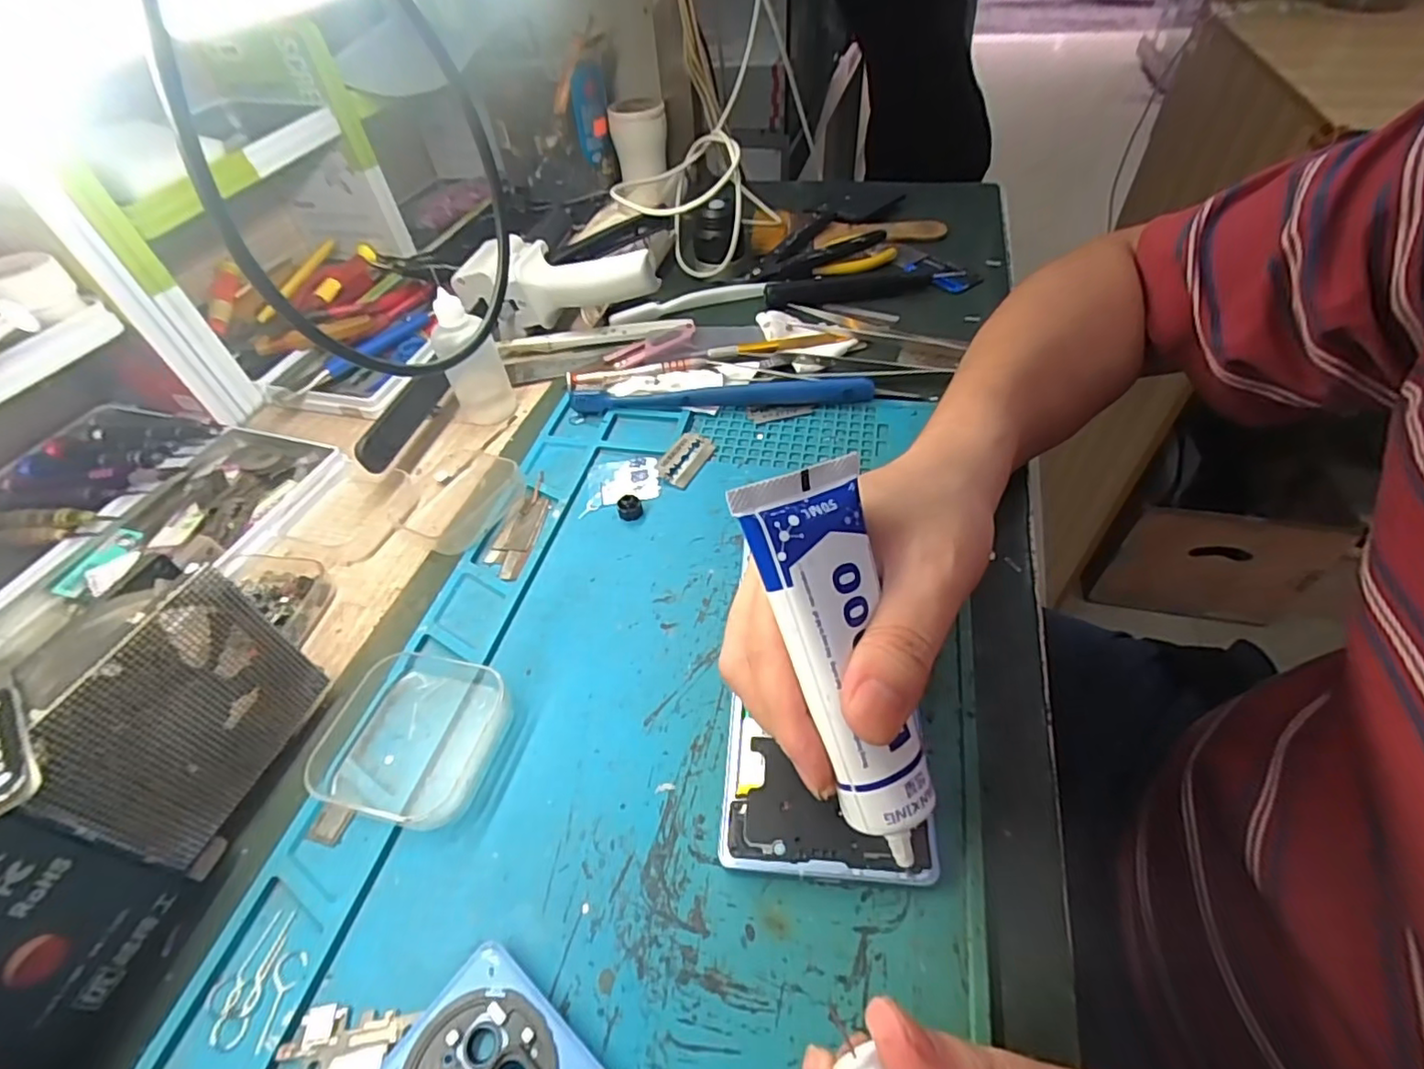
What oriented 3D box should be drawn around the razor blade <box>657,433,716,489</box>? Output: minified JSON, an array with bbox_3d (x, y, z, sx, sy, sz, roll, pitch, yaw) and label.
[{"bbox_3d":[-0.016,-0.045,0.352,0.025,0.005,0.041,17,52,18],"label":"razor blade"}]

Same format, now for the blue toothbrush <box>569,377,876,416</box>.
[{"bbox_3d":[0.004,-0.086,0.377,0.184,0.015,0.010,-2,49,2],"label":"blue toothbrush"}]

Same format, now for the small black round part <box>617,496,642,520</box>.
[{"bbox_3d":[-0.044,-0.014,0.325,0.013,0.011,0.010,-14,49,-8],"label":"small black round part"}]

